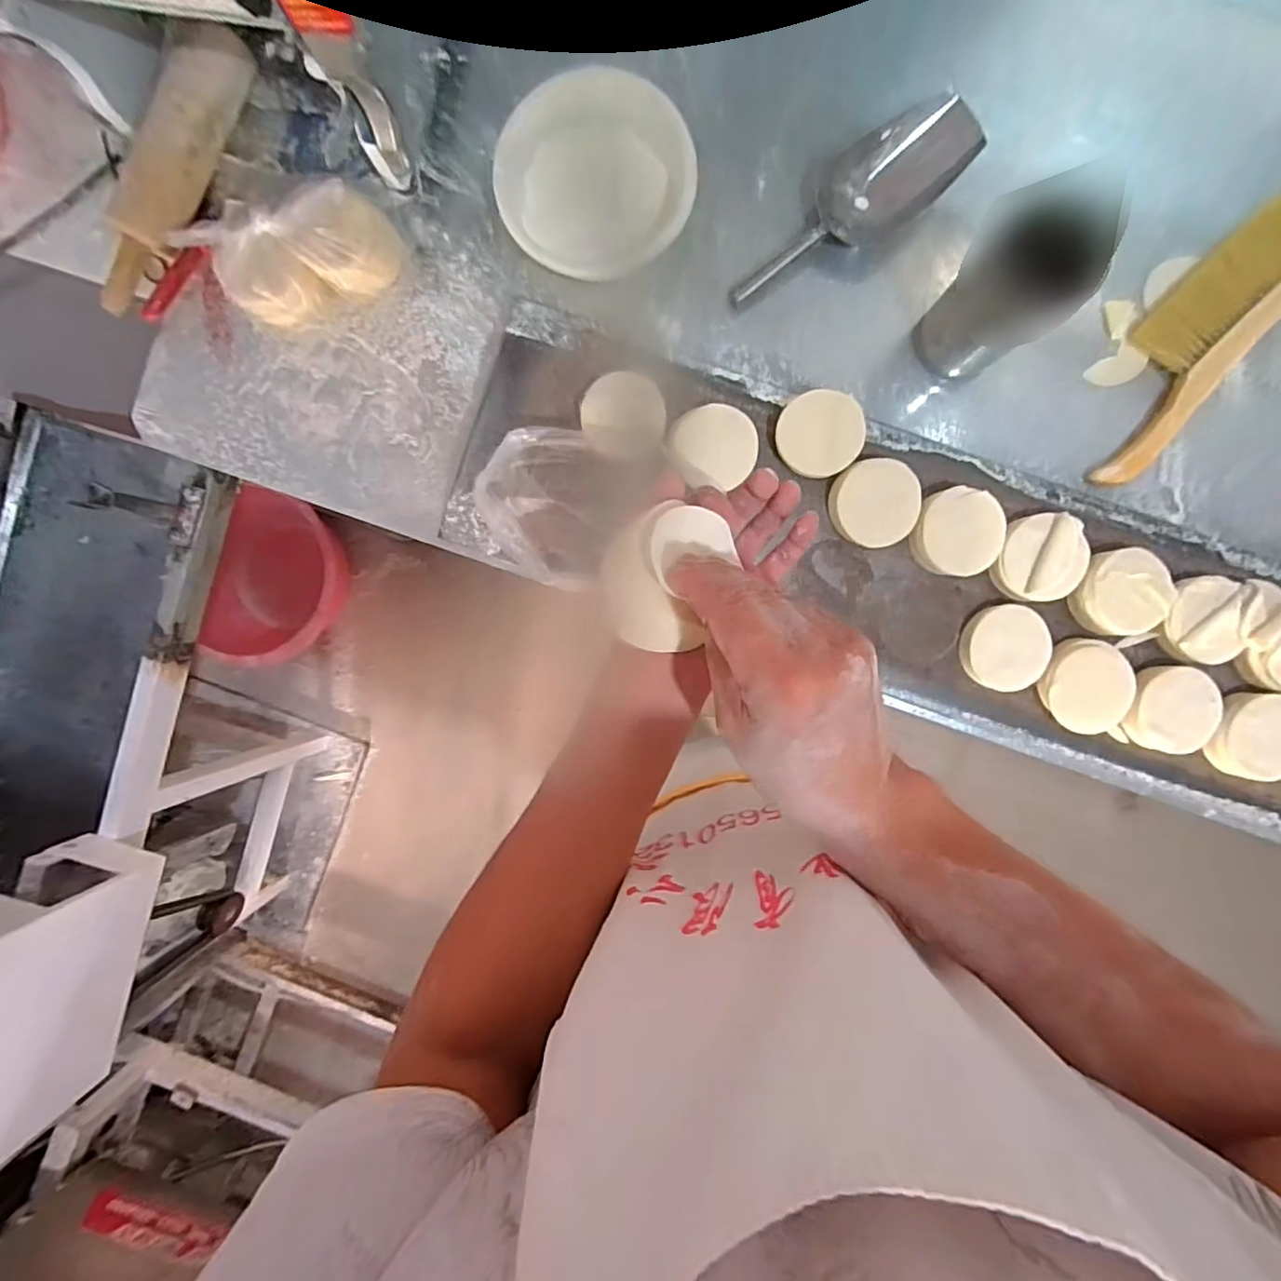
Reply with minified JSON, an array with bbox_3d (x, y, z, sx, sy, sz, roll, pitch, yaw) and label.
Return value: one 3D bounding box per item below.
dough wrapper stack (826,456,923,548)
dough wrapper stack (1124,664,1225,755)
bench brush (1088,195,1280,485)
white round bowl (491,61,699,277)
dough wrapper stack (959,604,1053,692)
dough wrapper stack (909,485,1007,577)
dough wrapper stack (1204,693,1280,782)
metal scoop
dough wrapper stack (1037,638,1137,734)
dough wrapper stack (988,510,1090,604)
[{"bbox_3d":[0.242,-0.140,0.614,0.084,0.034,0.084,-8,92,2],"label":"dough wrapper stack"},{"bbox_3d":[0.558,0.072,0.621,0.091,0.033,0.088,6,92,1],"label":"dough wrapper stack"},{"bbox_3d":[0.594,-0.325,0.623,0.105,0.024,0.356,39,93,0],"label":"bench brush"},{"bbox_3d":[-0.047,-0.470,0.608,0.196,0.056,0.180,-14,92,2],"label":"white round bowl"},{"bbox_3d":[0.386,0.007,0.628,0.084,0.021,0.087,-7,92,2],"label":"dough wrapper stack"},{"bbox_3d":[0.328,-0.111,0.615,0.086,0.033,0.091,-32,91,2],"label":"dough wrapper stack"},{"bbox_3d":[0.647,0.100,0.618,0.103,0.019,0.087,7,92,1],"label":"dough wrapper stack"},{"bbox_3d":[0.213,-0.441,0.606,0.277,0.056,0.079,-39,91,2],"label":"metal scoop"},{"bbox_3d":[0.464,0.048,0.616,0.088,0.018,0.097,-10,92,2],"label":"dough wrapper stack"},{"bbox_3d":[0.412,-0.085,0.615,0.086,0.035,0.085,-7,92,2],"label":"dough wrapper stack"}]

